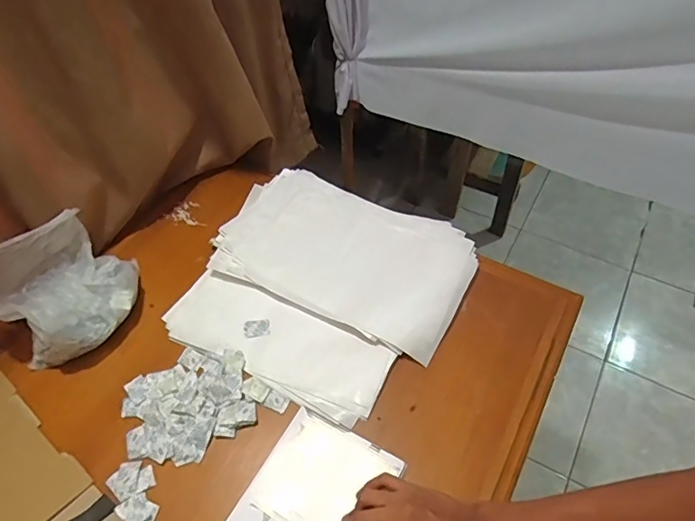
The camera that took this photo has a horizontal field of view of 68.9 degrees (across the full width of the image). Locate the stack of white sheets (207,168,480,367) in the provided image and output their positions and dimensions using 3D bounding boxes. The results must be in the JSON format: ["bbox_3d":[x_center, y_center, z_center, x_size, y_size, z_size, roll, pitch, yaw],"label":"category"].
[{"bbox_3d":[-0.007,-0.016,0.887,0.430,0.037,0.269,20,54,20],"label":"stack of white sheets"}]

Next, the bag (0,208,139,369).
[{"bbox_3d":[-0.432,0.039,0.778,0.155,0.176,0.207,26,56,24],"label":"bag"}]

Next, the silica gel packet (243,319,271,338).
[{"bbox_3d":[-0.145,0.109,0.812,0.043,0.005,0.031,-5,49,0],"label":"silica gel packet"}]

